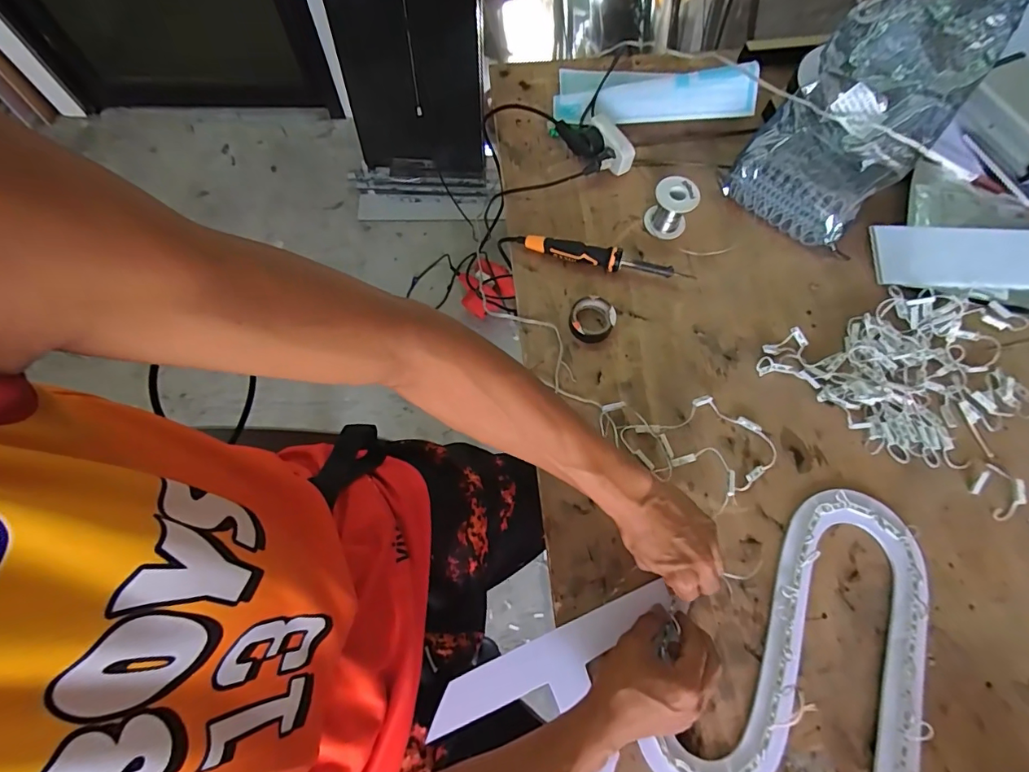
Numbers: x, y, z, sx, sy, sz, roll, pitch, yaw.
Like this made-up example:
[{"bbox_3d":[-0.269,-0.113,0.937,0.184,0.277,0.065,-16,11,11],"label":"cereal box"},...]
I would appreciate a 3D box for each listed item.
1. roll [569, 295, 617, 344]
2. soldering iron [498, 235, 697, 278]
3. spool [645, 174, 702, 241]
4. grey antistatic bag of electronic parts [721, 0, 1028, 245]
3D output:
[{"bbox_3d":[0.095,-0.079,0.573,0.054,0.021,0.056,0,69,0],"label":"roll"},{"bbox_3d":[0.096,-0.160,0.600,0.236,0.030,0.025,12,70,5],"label":"soldering iron"},{"bbox_3d":[0.201,-0.230,0.614,0.054,0.057,0.050,23,71,9],"label":"spool"},{"bbox_3d":[0.431,-0.340,0.599,0.174,0.159,0.285,38,74,13],"label":"grey antistatic bag of electronic parts"}]

